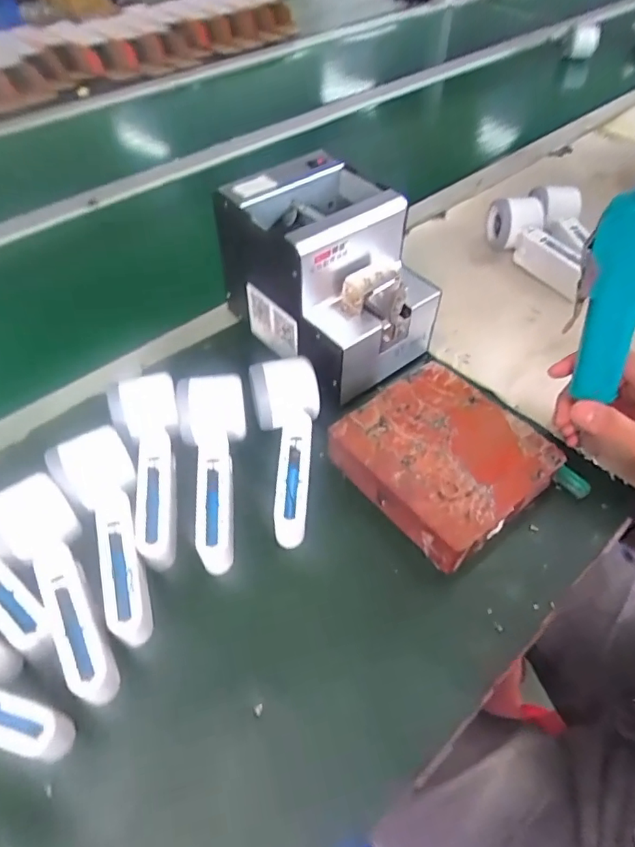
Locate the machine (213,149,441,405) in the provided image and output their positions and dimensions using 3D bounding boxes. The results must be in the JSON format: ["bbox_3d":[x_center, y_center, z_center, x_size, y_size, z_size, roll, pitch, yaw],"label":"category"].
[{"bbox_3d":[0.013,-0.142,0.511,0.137,0.145,0.170,-31,55,-23],"label":"machine"}]

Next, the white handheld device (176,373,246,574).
[{"bbox_3d":[-0.078,0.031,0.432,0.059,0.043,0.169,-10,50,-8],"label":"white handheld device"}]

